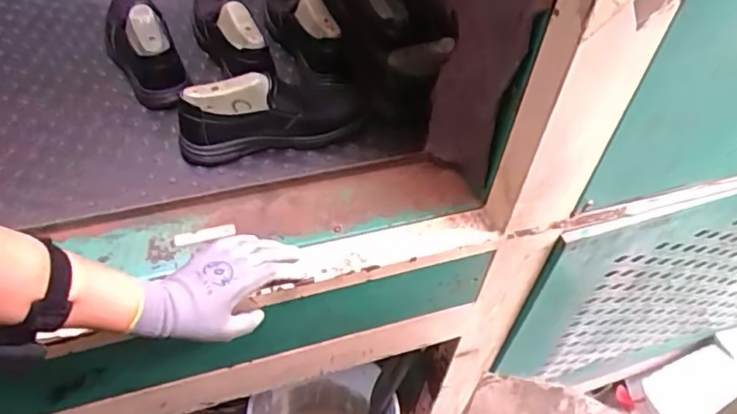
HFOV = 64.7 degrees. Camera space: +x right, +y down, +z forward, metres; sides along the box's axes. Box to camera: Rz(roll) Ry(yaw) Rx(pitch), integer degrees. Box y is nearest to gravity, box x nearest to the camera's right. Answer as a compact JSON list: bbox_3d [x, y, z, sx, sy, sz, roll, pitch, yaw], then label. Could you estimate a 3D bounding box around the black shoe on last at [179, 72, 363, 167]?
[{"bbox_3d":[-0.132,-0.137,0.818,0.263,0.095,0.103,-17,53,-20],"label":"black shoe on last"}]

